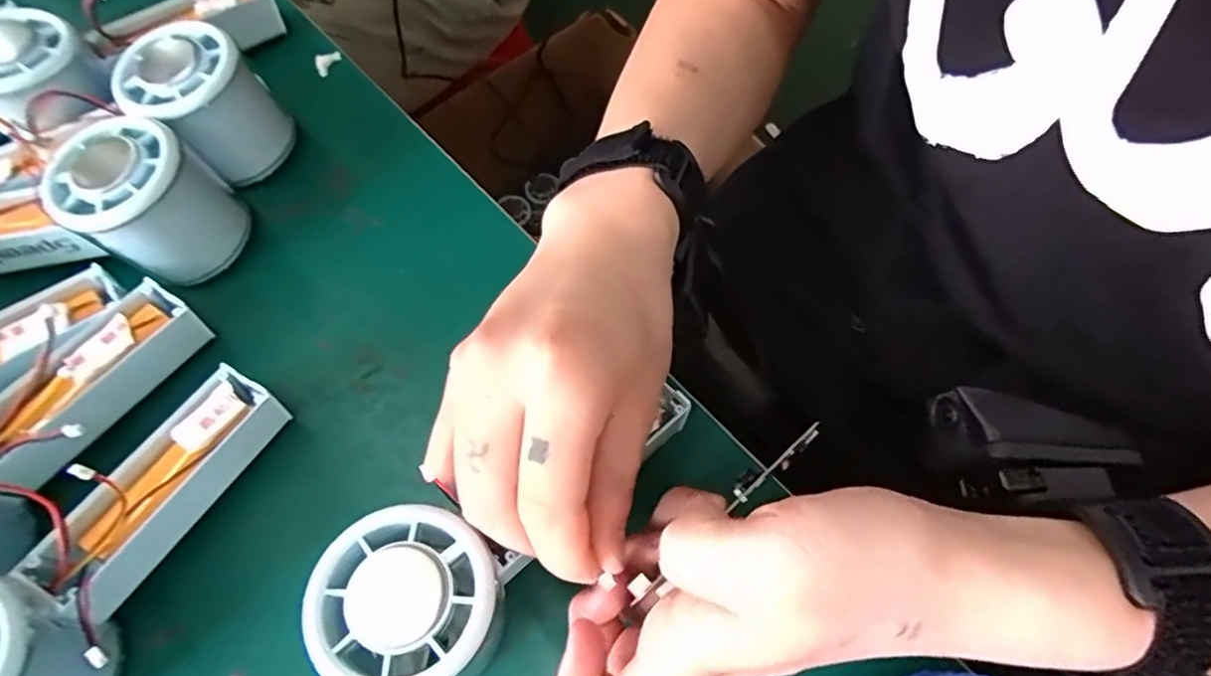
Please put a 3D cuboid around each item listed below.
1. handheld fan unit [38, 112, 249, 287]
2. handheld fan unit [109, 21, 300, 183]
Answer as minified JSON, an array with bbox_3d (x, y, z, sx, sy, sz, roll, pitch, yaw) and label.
[{"bbox_3d":[-0.206,-0.060,0.290,0.057,0.063,0.058,35,70,14],"label":"handheld fan unit"},{"bbox_3d":[-0.195,-0.111,0.315,0.053,0.067,0.056,41,71,16],"label":"handheld fan unit"}]

